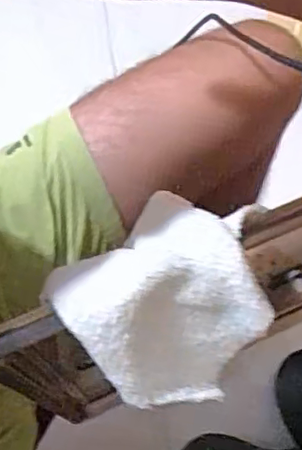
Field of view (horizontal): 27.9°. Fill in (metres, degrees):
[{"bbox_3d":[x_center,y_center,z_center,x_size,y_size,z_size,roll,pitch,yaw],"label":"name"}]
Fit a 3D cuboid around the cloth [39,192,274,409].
[{"bbox_3d":[0.010,0.038,0.288,0.091,0.057,0.075,-37,71,-13],"label":"cloth"}]

